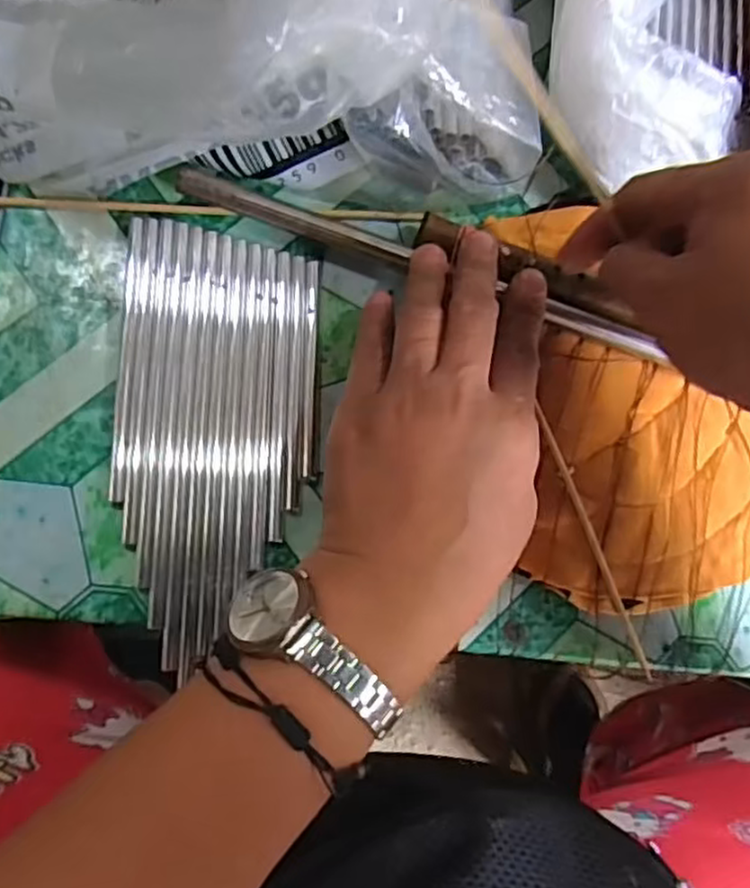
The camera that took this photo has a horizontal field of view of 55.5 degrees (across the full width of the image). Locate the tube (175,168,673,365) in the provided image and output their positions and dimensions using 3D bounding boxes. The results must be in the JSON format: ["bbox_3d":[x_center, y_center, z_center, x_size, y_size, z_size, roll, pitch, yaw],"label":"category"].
[{"bbox_3d":[0.021,-0.078,0.315,0.222,0.011,0.010,19,80,-3],"label":"tube"}]

